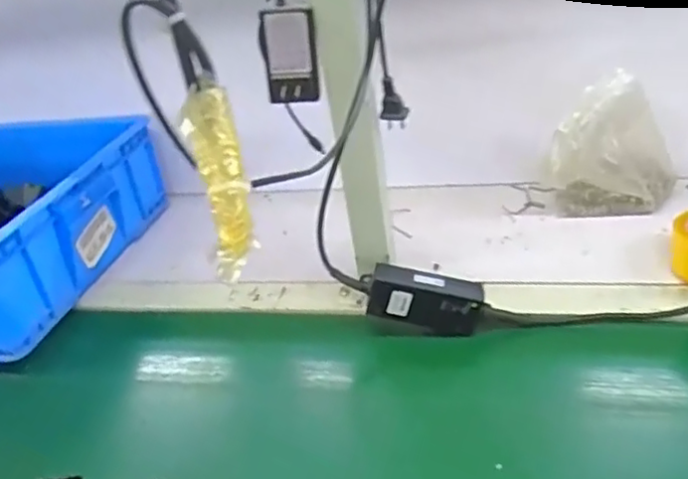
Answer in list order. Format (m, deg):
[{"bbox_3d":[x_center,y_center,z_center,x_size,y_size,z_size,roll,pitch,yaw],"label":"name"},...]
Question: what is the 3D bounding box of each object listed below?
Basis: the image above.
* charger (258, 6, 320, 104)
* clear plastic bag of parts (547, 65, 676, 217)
[{"bbox_3d":[-0.048,-0.163,0.573,0.047,0.080,0.026,-7,31,0],"label":"charger"},{"bbox_3d":[0.333,-0.107,0.786,0.144,0.166,0.088,6,33,21],"label":"clear plastic bag of parts"}]

